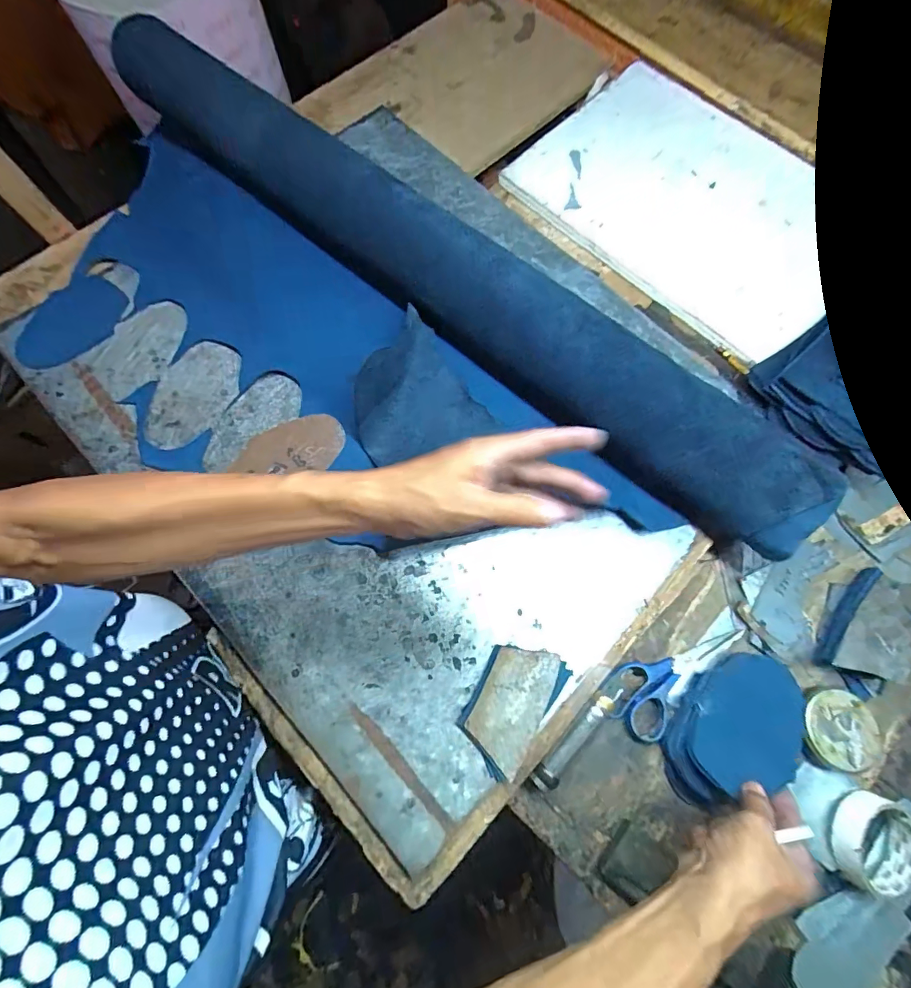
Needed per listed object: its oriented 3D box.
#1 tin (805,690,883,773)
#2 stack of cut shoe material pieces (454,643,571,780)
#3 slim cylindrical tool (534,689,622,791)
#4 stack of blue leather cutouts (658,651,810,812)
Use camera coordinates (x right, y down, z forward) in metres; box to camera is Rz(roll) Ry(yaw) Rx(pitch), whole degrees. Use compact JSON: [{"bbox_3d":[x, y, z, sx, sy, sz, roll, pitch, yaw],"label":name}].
[{"bbox_3d":[0.391,0.240,0.455,0.079,0.014,0.070,27,78,7],"label":"tin"},{"bbox_3d":[0.053,0.200,0.435,0.071,0.010,0.117,32,69,15],"label":"stack of cut shoe material pieces"},{"bbox_3d":[0.121,0.240,0.445,0.118,0.029,0.022,-41,78,-11],"label":"slim cylindrical tool"},{"bbox_3d":[0.281,0.229,0.445,0.161,0.047,0.094,-29,75,-8],"label":"stack of blue leather cutouts"}]

